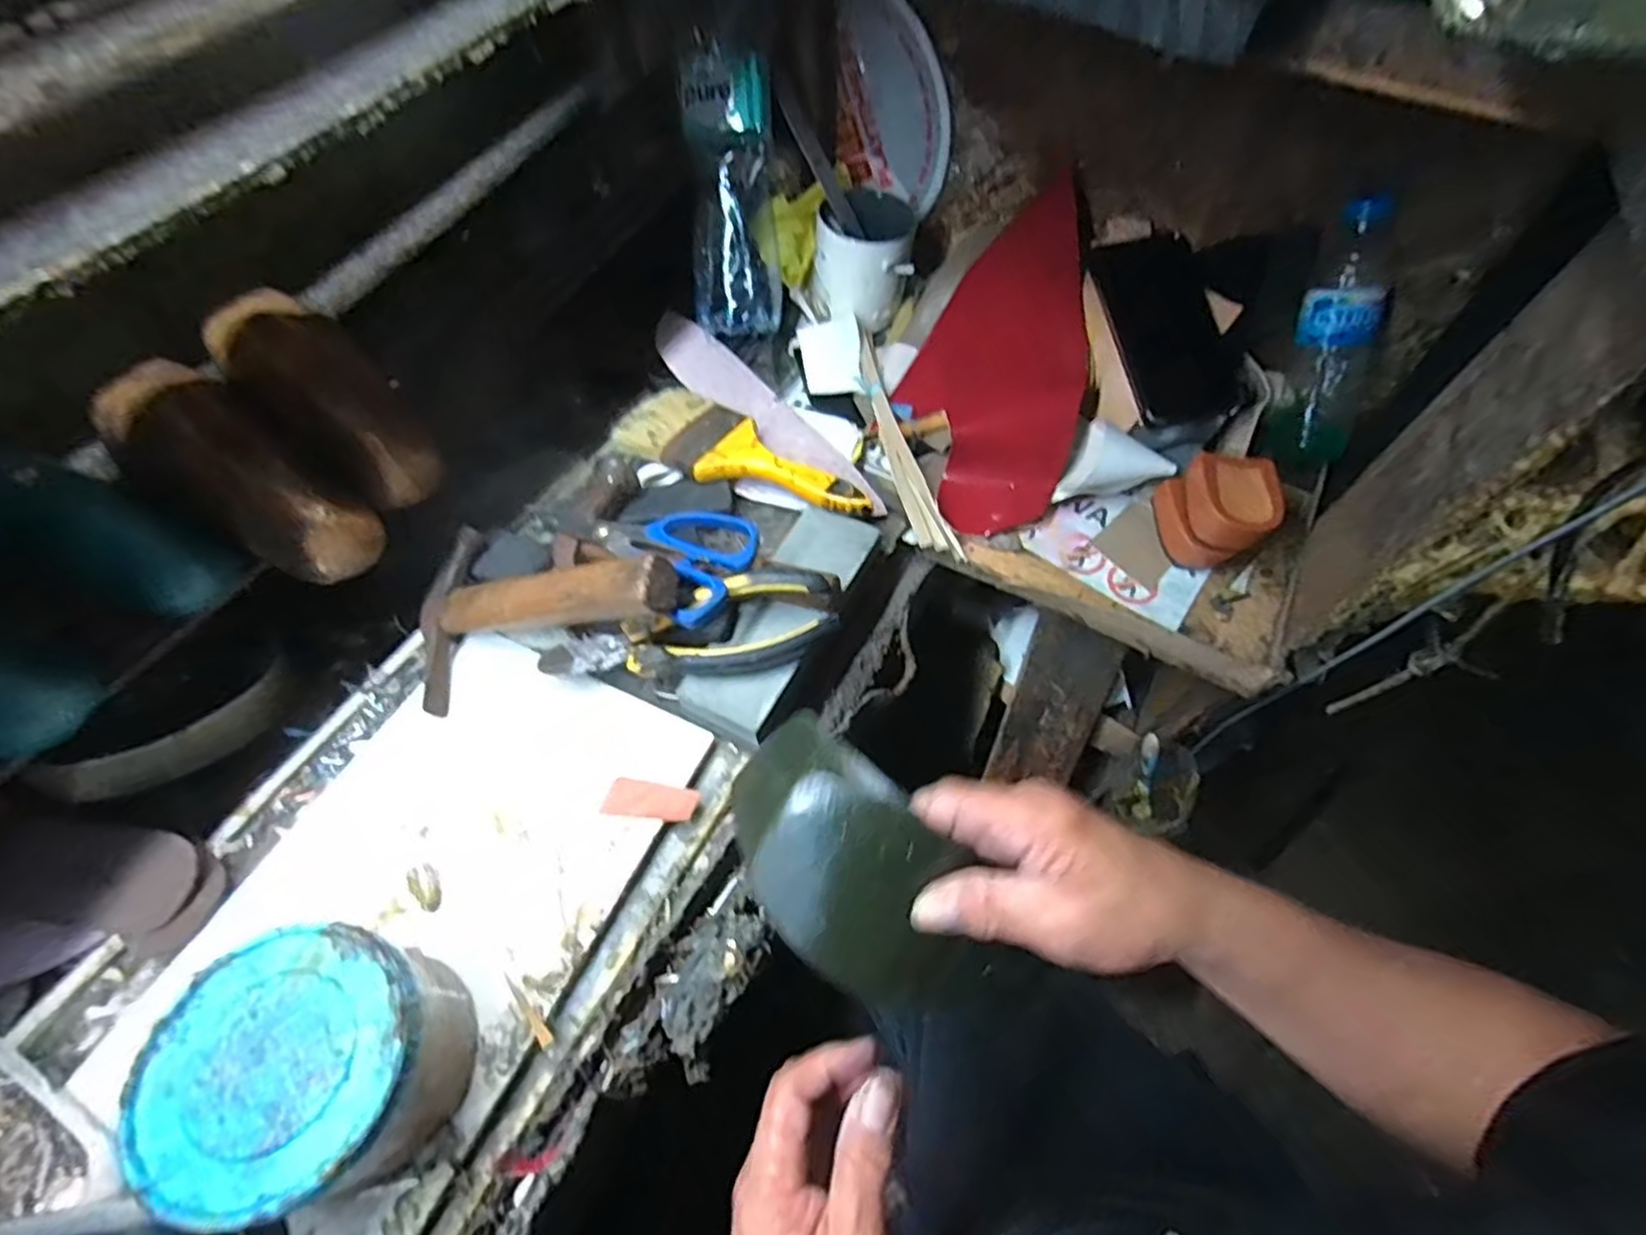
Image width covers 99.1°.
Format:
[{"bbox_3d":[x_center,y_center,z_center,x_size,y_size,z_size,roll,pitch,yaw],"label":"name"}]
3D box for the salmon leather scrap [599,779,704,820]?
[{"bbox_3d":[-0.104,0.111,0.425,0.055,0.004,0.021,8,59,3],"label":"salmon leather scrap"}]

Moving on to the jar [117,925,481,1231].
[{"bbox_3d":[-0.224,0.202,0.320,0.105,0.084,0.099,1,59,-1],"label":"jar"}]

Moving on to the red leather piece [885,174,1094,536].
[{"bbox_3d":[0.141,-0.211,0.587,0.147,0.028,0.272,-4,87,23],"label":"red leather piece"}]

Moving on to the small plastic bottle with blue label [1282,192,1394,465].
[{"bbox_3d":[0.398,-0.214,0.540,0.055,0.186,0.052,-9,25,-7],"label":"small plastic bottle with blue label"}]

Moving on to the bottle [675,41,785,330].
[{"bbox_3d":[-0.076,-0.349,0.591,0.074,0.204,0.053,-4,32,-4],"label":"bottle"}]

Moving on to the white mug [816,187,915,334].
[{"bbox_3d":[0.037,-0.331,0.647,0.086,0.081,0.091,5,59,1],"label":"white mug"}]

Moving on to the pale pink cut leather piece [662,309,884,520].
[{"bbox_3d":[-0.051,-0.176,0.602,0.049,0.016,0.283,-41,71,-17],"label":"pale pink cut leather piece"}]

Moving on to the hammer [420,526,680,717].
[{"bbox_3d":[-0.181,-0.001,0.440,0.196,0.041,0.109,-6,56,25],"label":"hammer"}]

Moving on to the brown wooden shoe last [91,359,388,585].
[{"bbox_3d":[-0.315,-0.076,0.388,0.132,0.067,0.054,38,62,-11],"label":"brown wooden shoe last"}]

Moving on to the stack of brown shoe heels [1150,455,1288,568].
[{"bbox_3d":[0.299,-0.077,0.534,0.063,0.075,0.075,-8,60,-6],"label":"stack of brown shoe heels"}]

